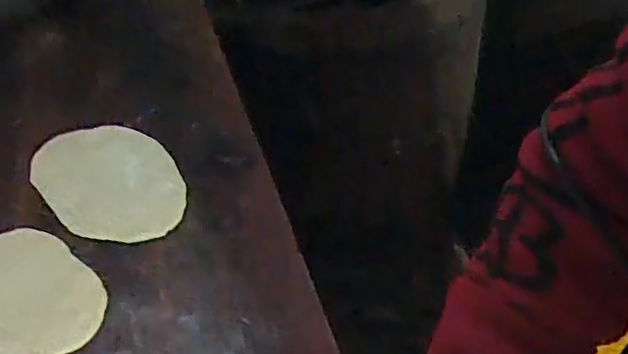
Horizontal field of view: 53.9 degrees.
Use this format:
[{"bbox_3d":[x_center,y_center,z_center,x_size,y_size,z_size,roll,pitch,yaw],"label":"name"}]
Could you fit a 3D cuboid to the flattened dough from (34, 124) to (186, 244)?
[{"bbox_3d":[-0.175,0.001,0.532,0.103,0.006,0.159,-34,53,-26],"label":"flattened dough"}]

